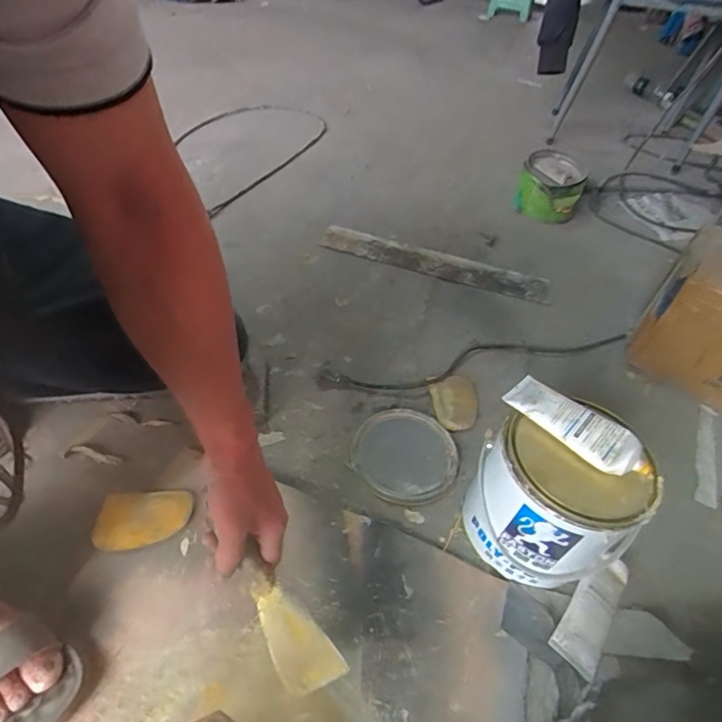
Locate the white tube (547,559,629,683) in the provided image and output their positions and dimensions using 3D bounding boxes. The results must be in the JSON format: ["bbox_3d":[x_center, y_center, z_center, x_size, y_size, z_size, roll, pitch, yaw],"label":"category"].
[{"bbox_3d":[0.249,0.266,0.498,0.048,0.027,0.123,32,51,22],"label":"white tube"}]

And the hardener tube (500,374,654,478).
[{"bbox_3d":[0.218,0.063,0.466,0.142,0.022,0.046,38,53,26],"label":"hardener tube"}]

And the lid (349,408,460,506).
[{"bbox_3d":[0.059,0.124,0.625,0.136,0.007,0.136,4,46,-4],"label":"lid"}]

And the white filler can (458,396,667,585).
[{"bbox_3d":[0.202,0.150,0.502,0.130,0.169,0.143,-8,48,-15],"label":"white filler can"}]

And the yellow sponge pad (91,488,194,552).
[{"bbox_3d":[-0.246,0.180,0.527,0.099,0.019,0.066,1,46,-6],"label":"yellow sponge pad"}]

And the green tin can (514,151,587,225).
[{"bbox_3d":[0.454,-0.415,1.125,0.146,0.114,0.119,21,47,13],"label":"green tin can"}]

